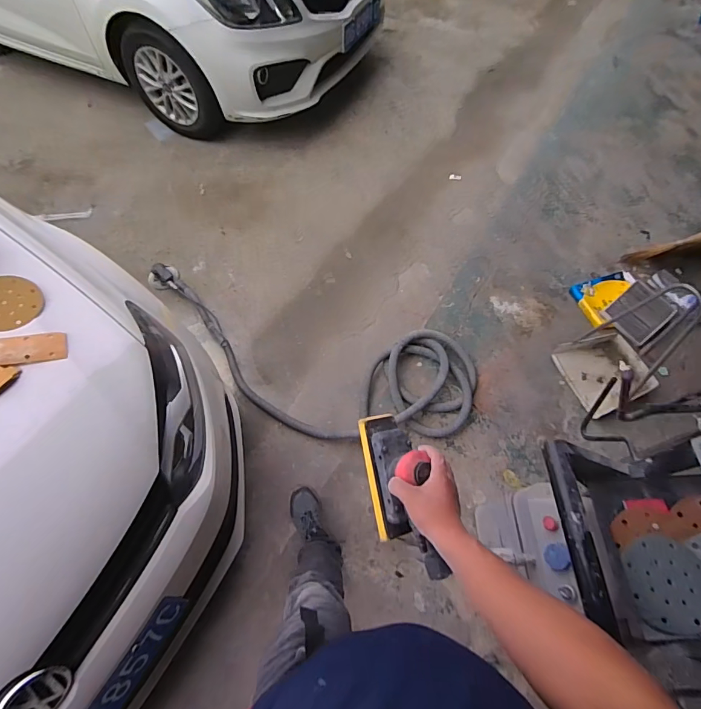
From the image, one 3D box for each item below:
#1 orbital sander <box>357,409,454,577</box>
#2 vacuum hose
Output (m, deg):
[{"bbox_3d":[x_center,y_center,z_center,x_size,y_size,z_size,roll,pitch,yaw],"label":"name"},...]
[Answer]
[{"bbox_3d":[0.077,0.215,0.629,0.081,0.104,0.253,-13,75,-8],"label":"orbital sander"},{"bbox_3d":[-0.317,-0.003,1.809,1.680,0.117,0.586,15,62,19],"label":"vacuum hose"}]

